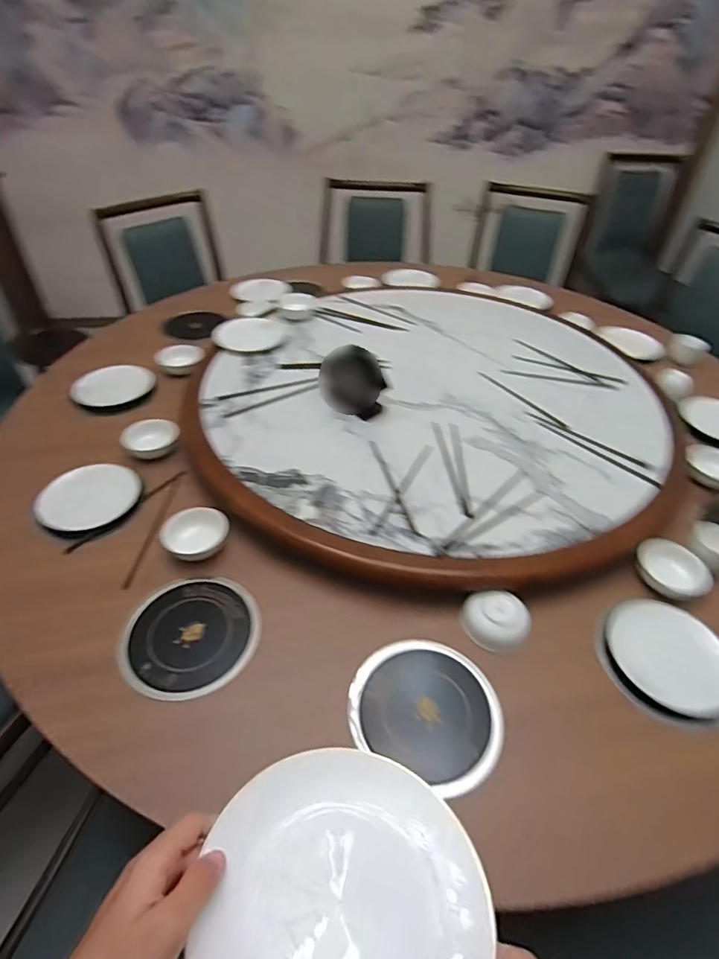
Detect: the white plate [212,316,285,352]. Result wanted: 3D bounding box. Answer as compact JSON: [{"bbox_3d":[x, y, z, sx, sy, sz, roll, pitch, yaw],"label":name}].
[{"bbox_3d":[-0.313,-0.422,1.480,0.187,0.015,0.186,2,43,-2],"label":"white plate"}]

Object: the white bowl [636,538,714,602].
[{"bbox_3d":[0.580,0.163,0.958,0.106,0.040,0.123,-22,49,-23],"label":"white bowl"}]

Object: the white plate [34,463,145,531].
[{"bbox_3d":[-0.554,0.032,1.065,0.191,0.032,0.169,-32,53,-30],"label":"white plate"}]

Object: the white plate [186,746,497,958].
[{"bbox_3d":[-0.007,0.265,0.327,0.171,0.017,0.182,9,31,-5],"label":"white plate"}]

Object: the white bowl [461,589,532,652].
[{"bbox_3d":[0.228,0.236,0.872,0.108,0.044,0.104,1,44,-1],"label":"white bowl"}]

